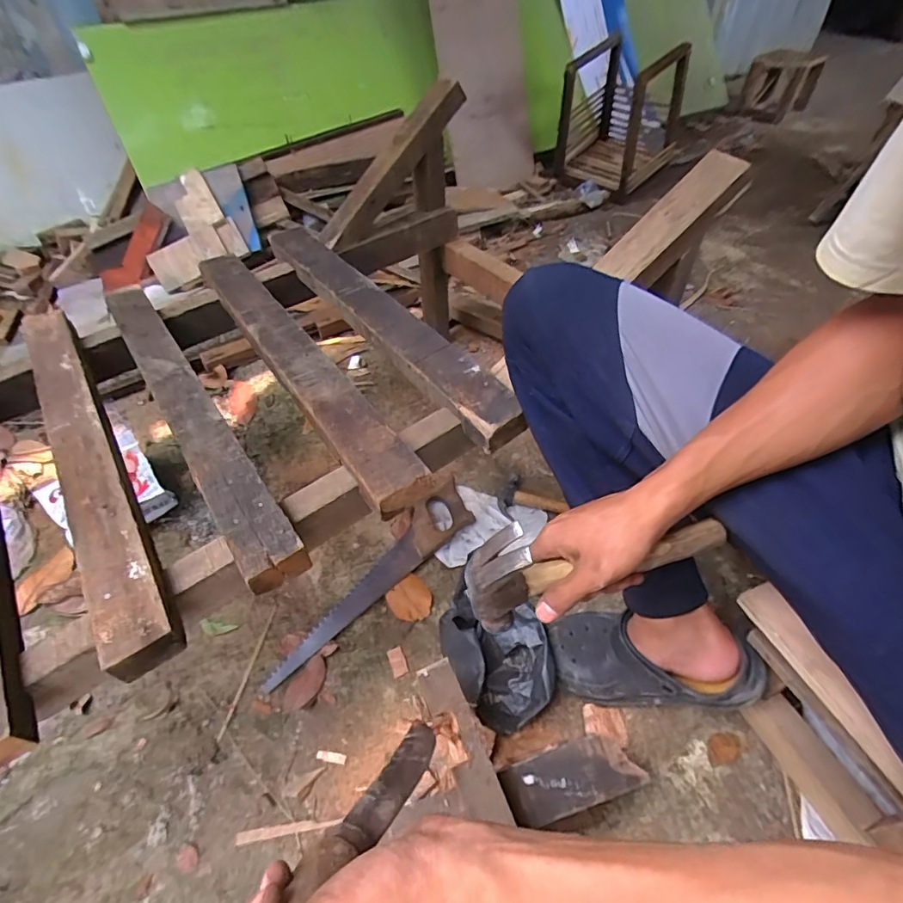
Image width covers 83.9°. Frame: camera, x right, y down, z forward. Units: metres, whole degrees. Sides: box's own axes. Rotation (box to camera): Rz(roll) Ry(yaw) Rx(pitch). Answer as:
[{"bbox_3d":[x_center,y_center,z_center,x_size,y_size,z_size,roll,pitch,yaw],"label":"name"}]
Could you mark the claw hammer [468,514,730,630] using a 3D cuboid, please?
[{"bbox_3d":[0.118,0.089,0.419,0.214,0.110,0.035,-12,50,-6],"label":"claw hammer"}]

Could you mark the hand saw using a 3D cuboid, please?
[{"bbox_3d":[-0.118,0.186,0.787,0.432,0.037,0.079,-36,58,-27],"label":"hand saw"}]

